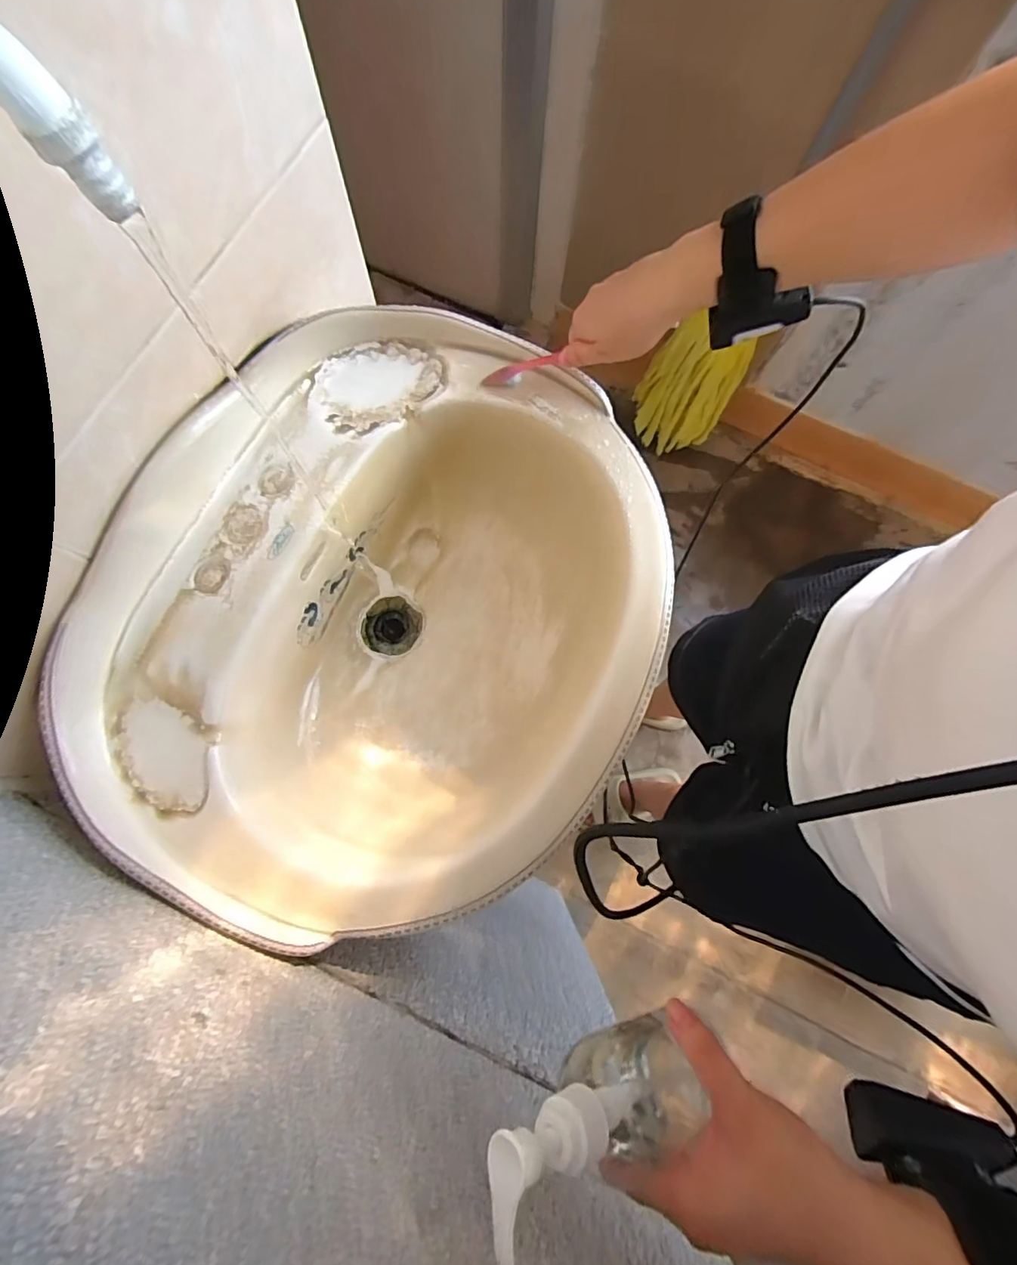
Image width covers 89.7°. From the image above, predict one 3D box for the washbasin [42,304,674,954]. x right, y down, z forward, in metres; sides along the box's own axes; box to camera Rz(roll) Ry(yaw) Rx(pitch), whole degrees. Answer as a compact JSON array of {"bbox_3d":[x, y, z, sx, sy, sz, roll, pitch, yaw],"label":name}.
[{"bbox_3d":[-0.096,-0.012,0.491,0.429,0.173,0.513,29,78,5],"label":"washbasin"}]

